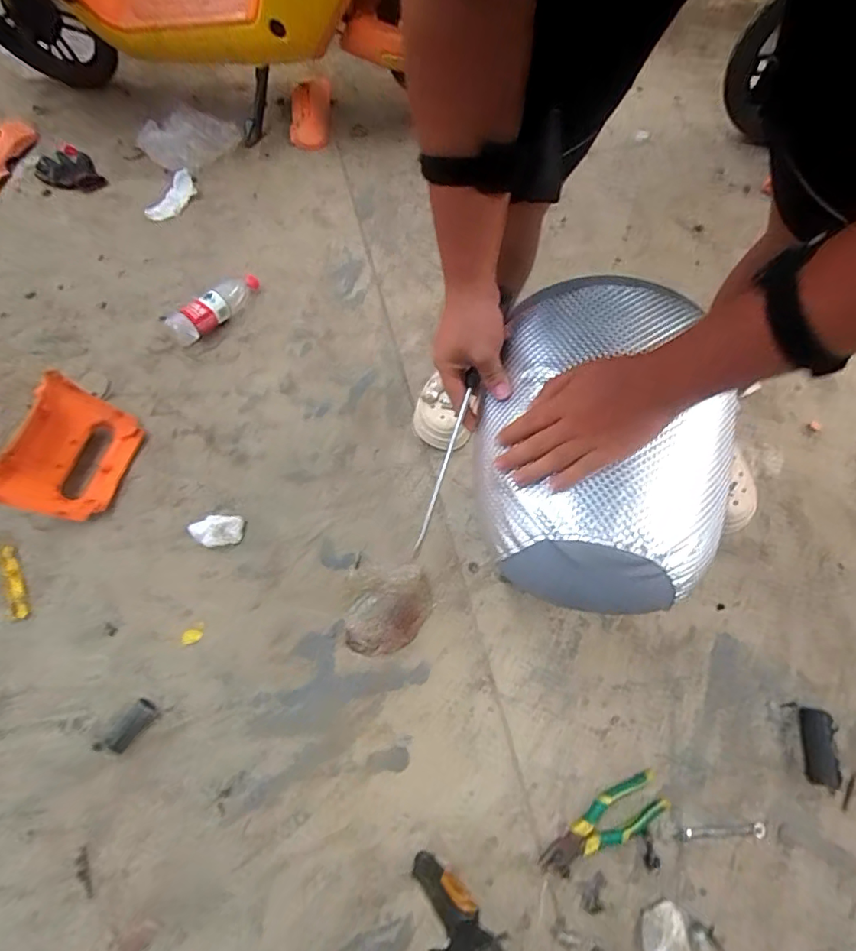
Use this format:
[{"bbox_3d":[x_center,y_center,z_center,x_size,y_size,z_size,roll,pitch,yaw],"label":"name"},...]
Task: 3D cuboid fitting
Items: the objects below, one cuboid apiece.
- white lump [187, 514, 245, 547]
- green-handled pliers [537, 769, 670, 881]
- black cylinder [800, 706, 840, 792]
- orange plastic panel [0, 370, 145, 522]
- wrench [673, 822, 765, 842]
[{"bbox_3d":[-0.375,0.097,0.857,0.090,0.035,0.055,-8,66,-2],"label":"white lump"},{"bbox_3d":[0.239,0.479,0.664,0.194,0.012,0.056,-25,67,-9],"label":"green-handled pliers"},{"bbox_3d":[0.560,0.389,0.692,0.036,0.019,0.097,5,66,5],"label":"black cylinder"},{"bbox_3d":[-0.659,-0.046,0.891,0.055,0.181,0.247,-15,54,40],"label":"orange plastic panel"},{"bbox_3d":[0.399,0.490,0.663,0.120,0.010,0.017,-5,66,0],"label":"wrench"}]

